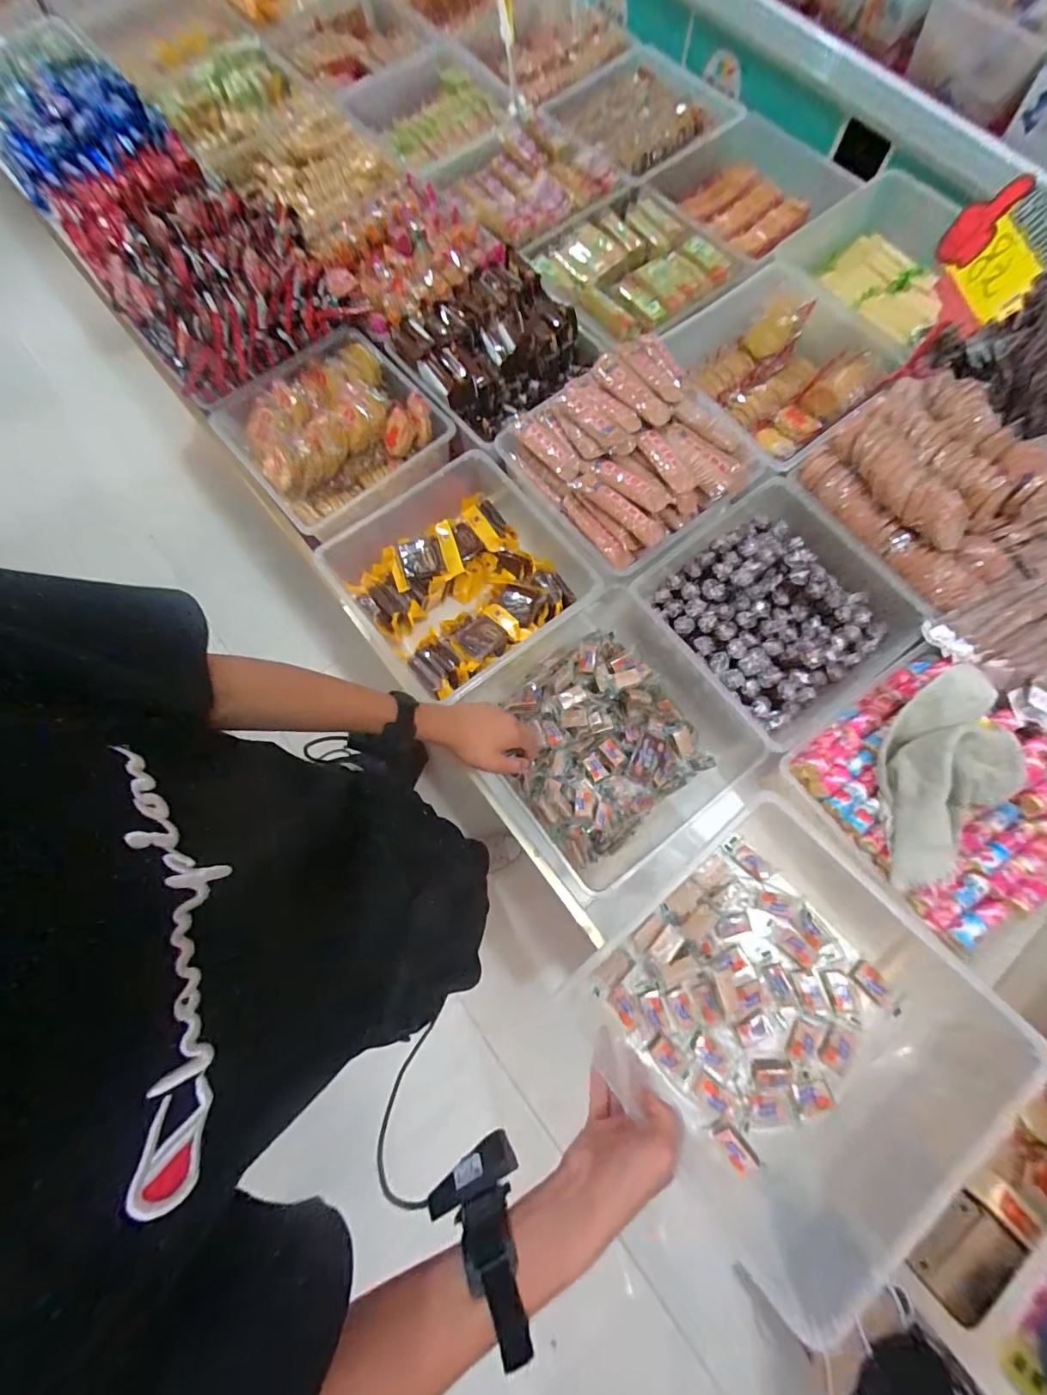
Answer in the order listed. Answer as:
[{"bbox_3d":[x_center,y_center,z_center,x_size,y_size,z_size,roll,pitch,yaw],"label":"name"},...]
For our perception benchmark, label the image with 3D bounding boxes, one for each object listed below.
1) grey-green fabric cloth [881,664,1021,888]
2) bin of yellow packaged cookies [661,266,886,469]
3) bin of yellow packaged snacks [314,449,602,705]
[{"bbox_3d":[0.472,0.092,0.539,0.113,0.062,0.247,16,76,5],"label":"grey-green fabric cloth"},{"bbox_3d":[0.392,-0.516,0.777,0.275,0.113,0.290,-36,78,-8],"label":"bin of yellow packaged cookies"},{"bbox_3d":[-0.082,-0.170,0.752,0.313,0.135,0.300,-37,78,-8],"label":"bin of yellow packaged snacks"}]

